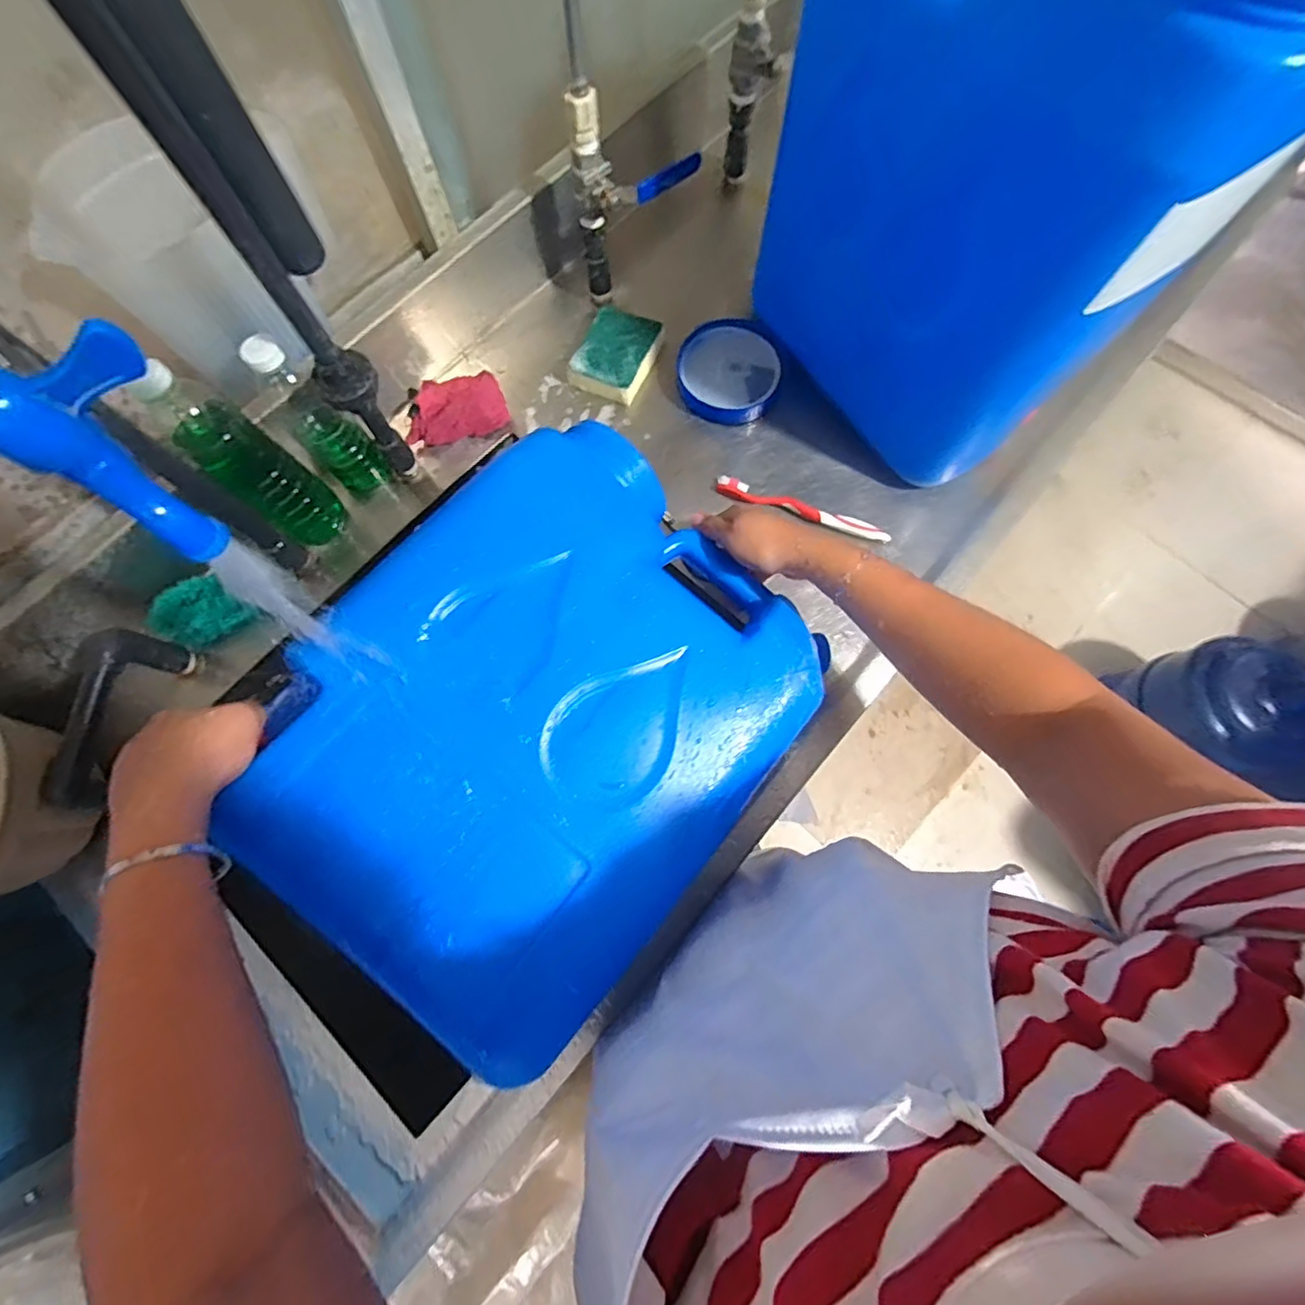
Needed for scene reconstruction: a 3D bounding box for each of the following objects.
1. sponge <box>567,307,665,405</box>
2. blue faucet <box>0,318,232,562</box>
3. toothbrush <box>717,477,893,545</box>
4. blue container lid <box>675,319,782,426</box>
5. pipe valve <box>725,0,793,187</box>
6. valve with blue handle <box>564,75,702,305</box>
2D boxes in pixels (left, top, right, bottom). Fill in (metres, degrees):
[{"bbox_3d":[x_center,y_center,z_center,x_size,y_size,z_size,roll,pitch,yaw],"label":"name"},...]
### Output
[{"bbox_3d":[-0.040,-0.341,0.663,0.079,0.028,0.100,24,76,8],"label":"sponge"},{"bbox_3d":[-0.219,-0.084,0.233,0.063,0.079,0.054,16,75,6],"label":"blue faucet"},{"bbox_3d":[0.157,-0.151,0.616,0.188,0.015,0.018,19,75,6],"label":"toothbrush"},{"bbox_3d":[0.083,-0.317,0.658,0.114,0.027,0.129,21,76,7],"label":"blue container lid"},{"bbox_3d":[0.113,-0.630,0.655,0.057,0.199,0.044,6,74,3],"label":"pipe valve"},{"bbox_3d":[-0.013,-0.454,0.599,0.128,0.202,0.044,-6,74,-1],"label":"valve with blue handle"}]

